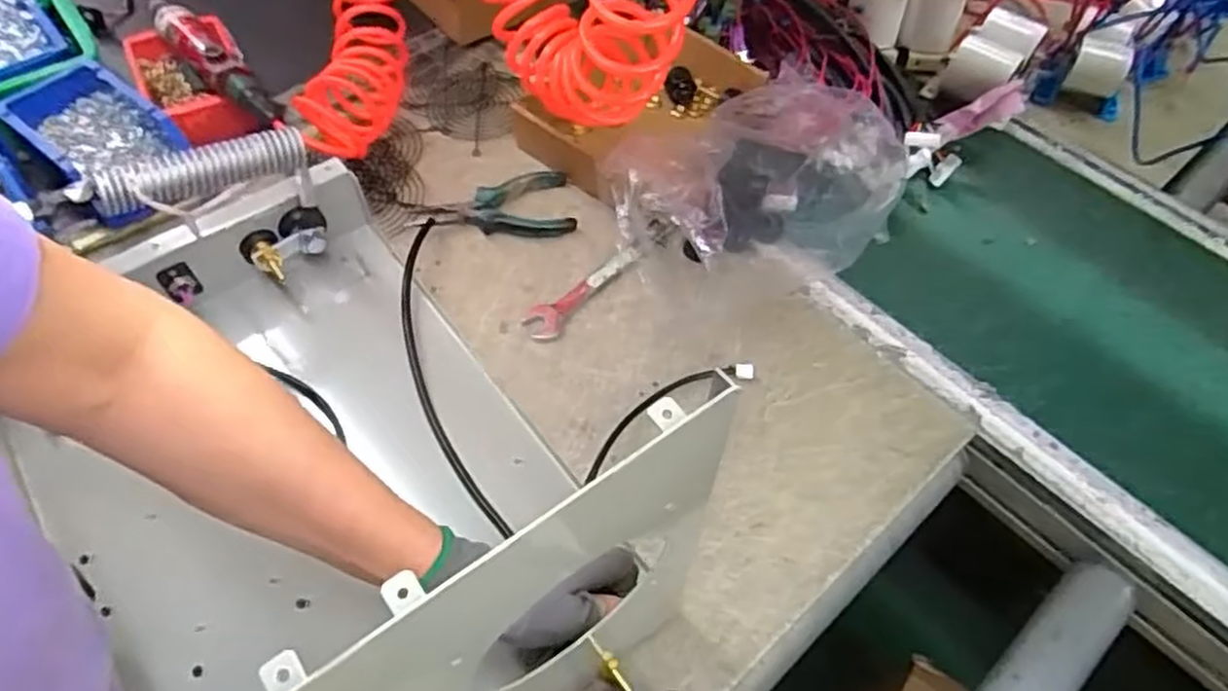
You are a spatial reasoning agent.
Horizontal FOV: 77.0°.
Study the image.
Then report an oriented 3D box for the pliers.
[{"bbox_3d":[-0.119,-0.128,0.741,0.157,0.021,0.073,-13,57,-9],"label":"pliers"}]

